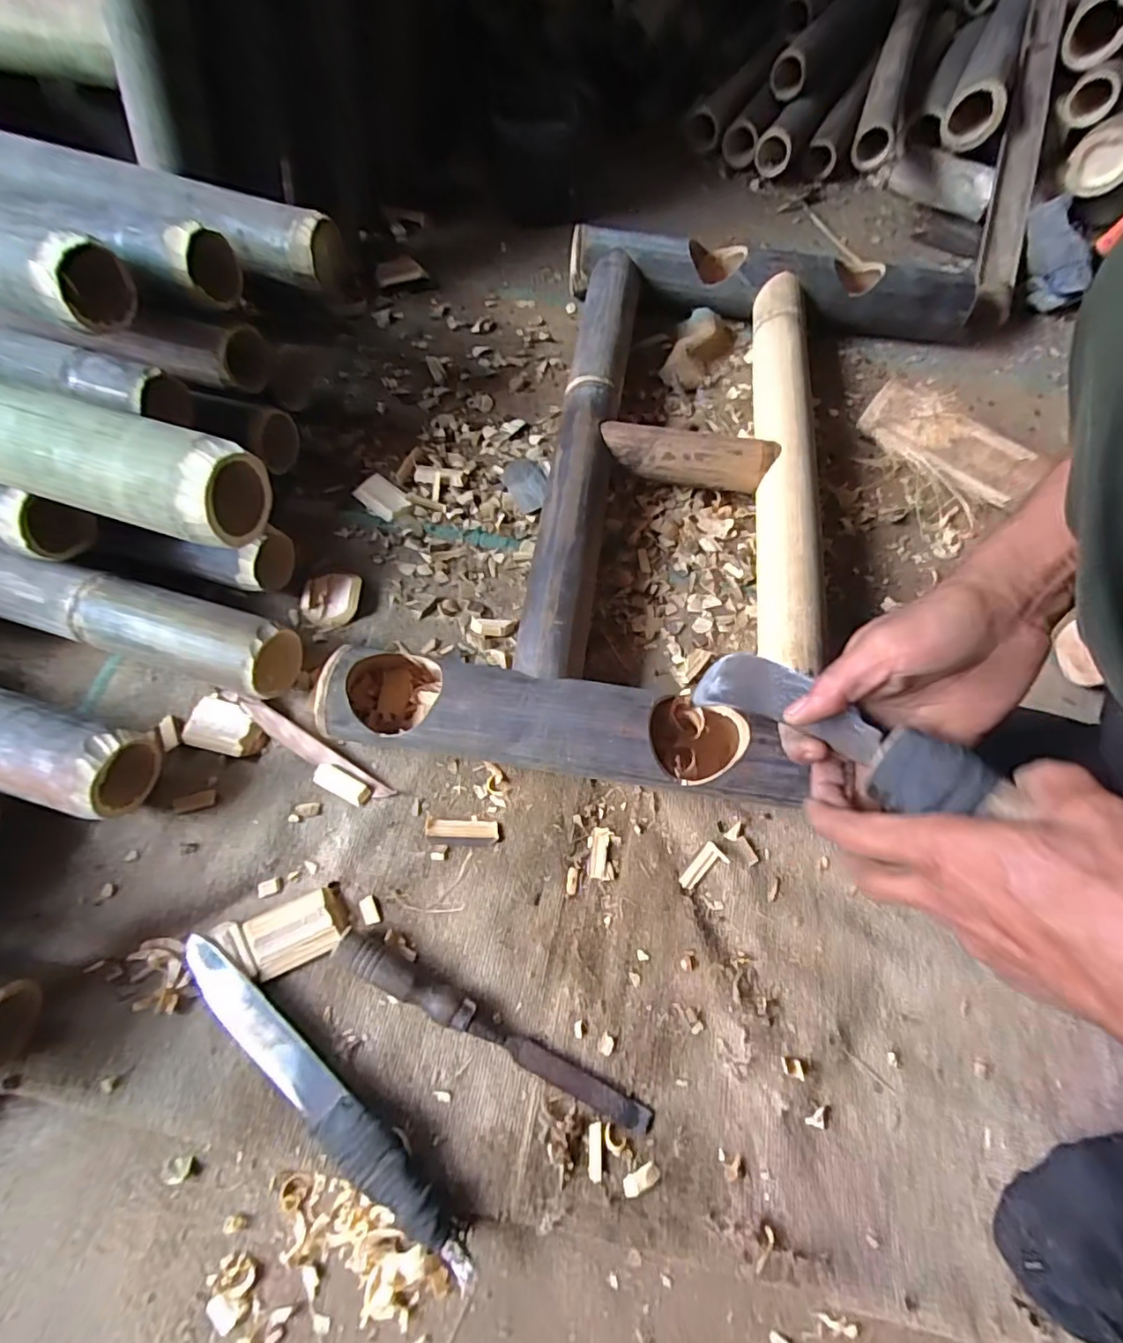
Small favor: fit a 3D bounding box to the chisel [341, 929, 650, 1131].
[{"bbox_3d":[-0.050,0.251,0.401,0.244,0.022,0.025,25,66,9],"label":"chisel"}]

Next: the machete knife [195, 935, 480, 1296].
[{"bbox_3d":[-0.164,0.281,0.382,0.275,0.023,0.033,35,68,13],"label":"machete knife"}]

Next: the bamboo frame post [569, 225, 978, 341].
[{"bbox_3d":[0.270,-0.496,0.739,0.513,0.080,0.077,9,65,2],"label":"bamboo frame post"}]

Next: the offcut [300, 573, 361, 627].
[{"bbox_3d":[-0.222,-0.071,0.551,0.054,0.016,0.056,4,65,-1],"label":"offcut"}]

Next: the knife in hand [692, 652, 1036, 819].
[{"bbox_3d":[0.159,0.035,0.345,0.034,0.044,0.186,-40,44,-19],"label":"knife in hand"}]

